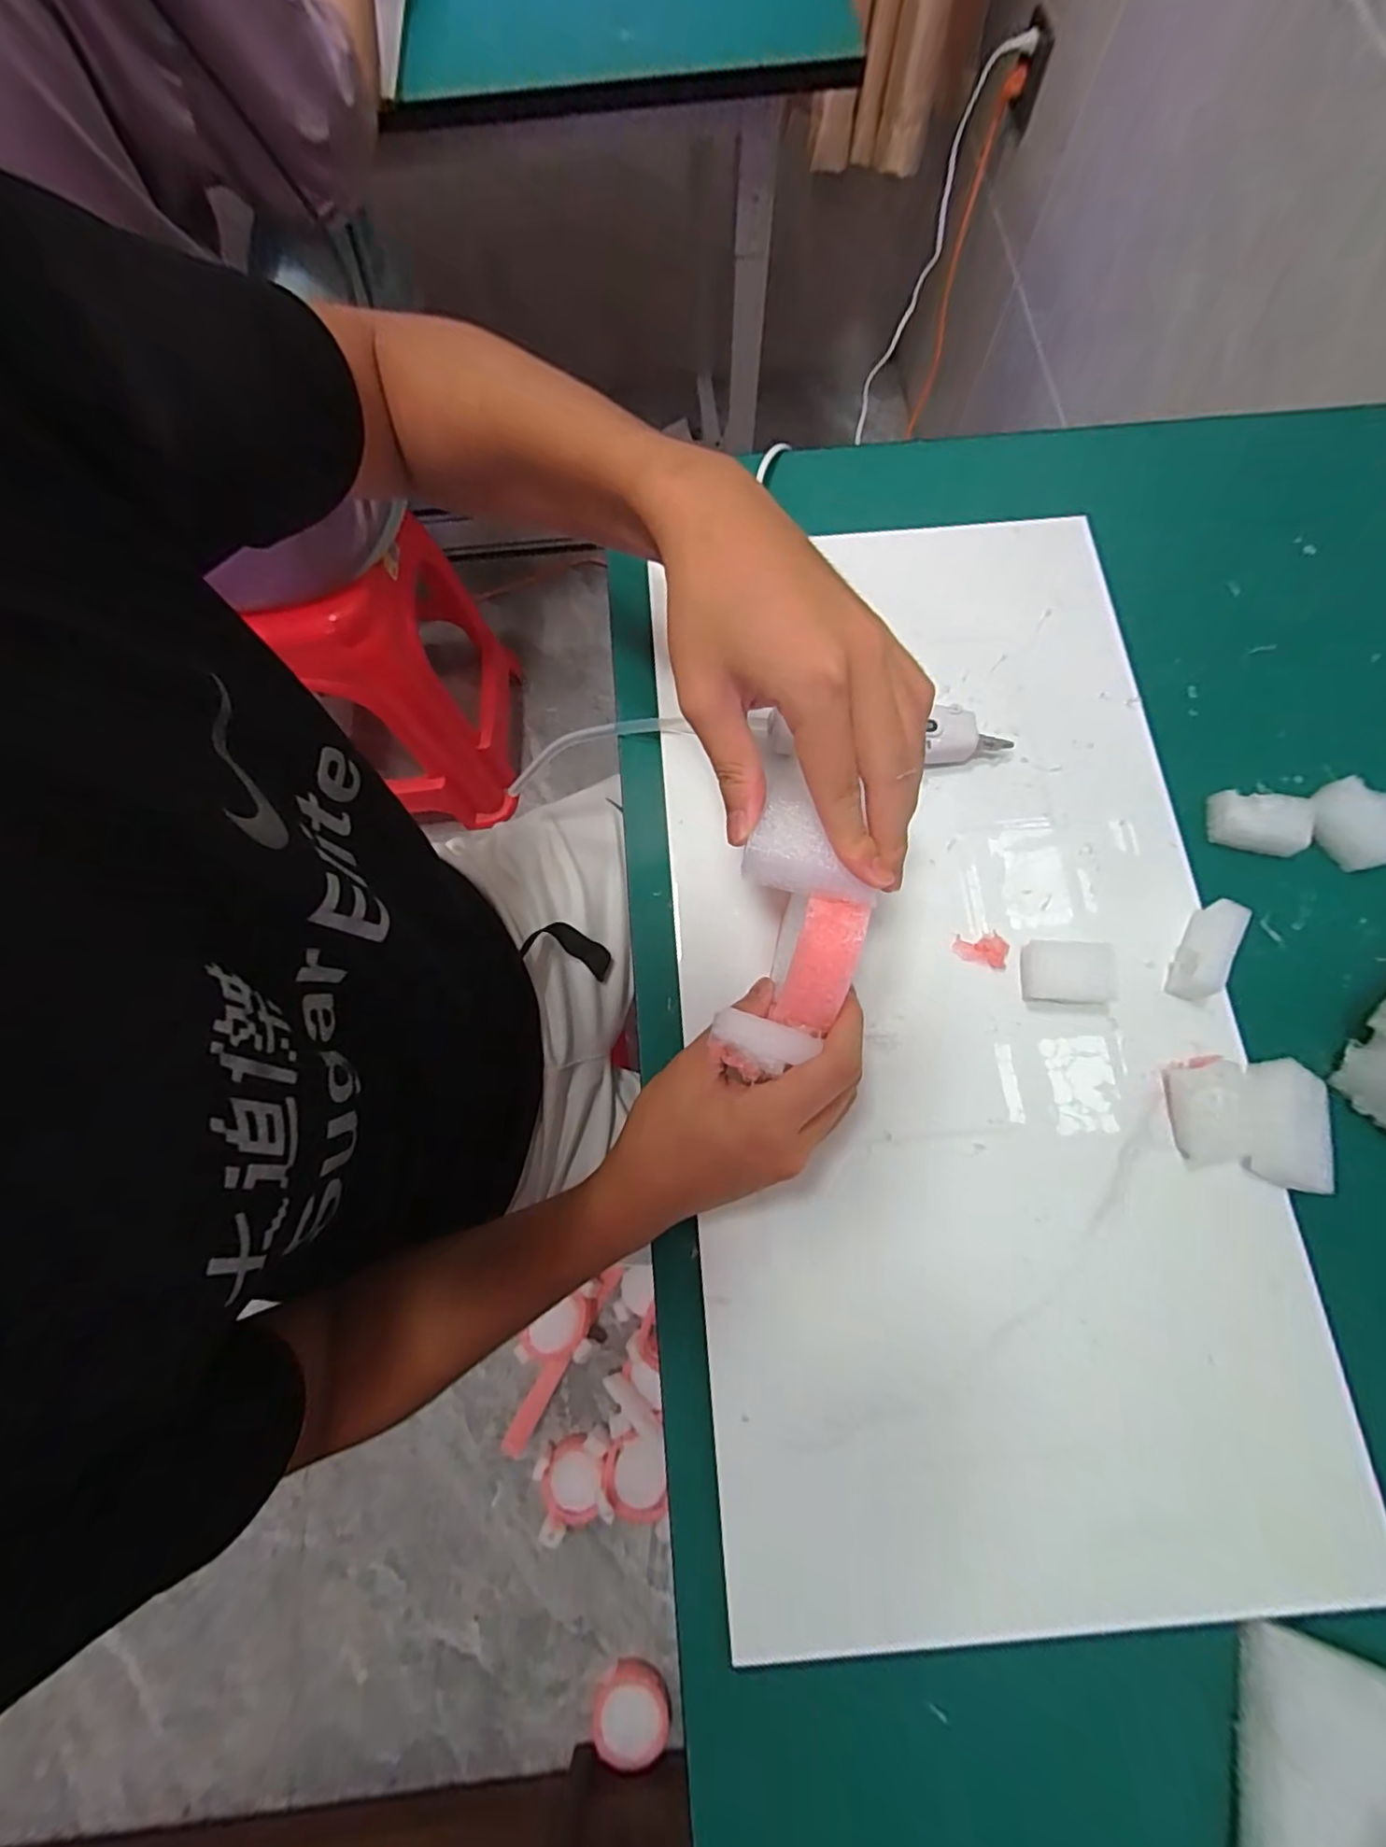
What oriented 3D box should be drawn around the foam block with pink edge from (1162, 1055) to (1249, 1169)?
[{"bbox_3d":[0.259,0.095,0.323,0.029,0.026,0.054,2,74,2],"label":"foam block with pink edge"}]

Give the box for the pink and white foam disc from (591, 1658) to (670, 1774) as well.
[{"bbox_3d":[-0.087,1.109,0.893,0.105,0.008,0.108,1,75,1],"label":"pink and white foam disc"}]

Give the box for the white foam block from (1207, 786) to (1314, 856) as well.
[{"bbox_3d":[0.331,-0.059,0.375,0.048,0.022,0.030,18,75,6],"label":"white foam block"}]

